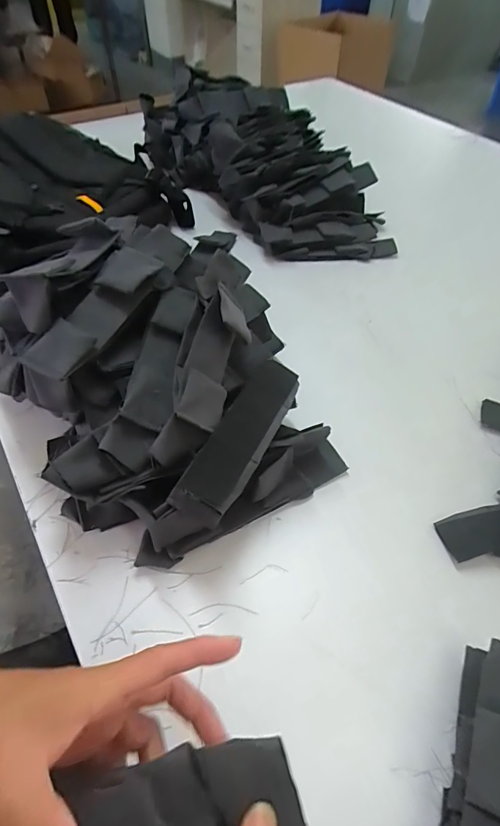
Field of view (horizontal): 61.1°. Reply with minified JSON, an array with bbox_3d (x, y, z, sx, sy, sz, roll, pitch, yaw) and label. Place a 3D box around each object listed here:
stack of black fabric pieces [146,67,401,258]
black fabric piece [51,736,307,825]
[{"bbox_3d":[0.030,-0.462,0.763,0.240,0.141,0.550,-27,57,-21],"label":"stack of black fabric pieces"},{"bbox_3d":[-0.028,0.174,0.184,0.095,0.020,0.046,-11,52,-7],"label":"black fabric piece"}]

